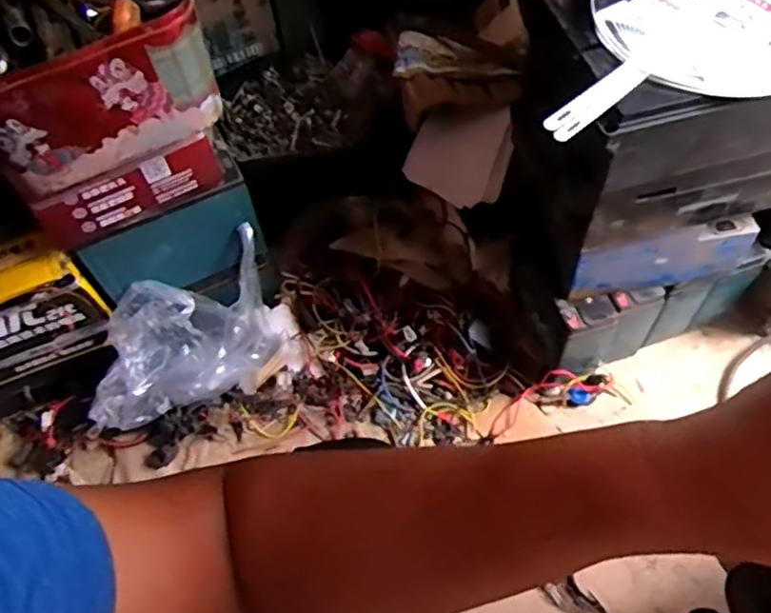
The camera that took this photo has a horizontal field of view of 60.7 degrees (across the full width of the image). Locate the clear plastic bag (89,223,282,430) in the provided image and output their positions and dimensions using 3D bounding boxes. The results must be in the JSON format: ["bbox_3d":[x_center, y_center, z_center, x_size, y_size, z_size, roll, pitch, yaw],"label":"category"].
[{"bbox_3d":[-0.279,0.055,0.913,0.299,0.168,0.128,-40,62,-19],"label":"clear plastic bag"}]

